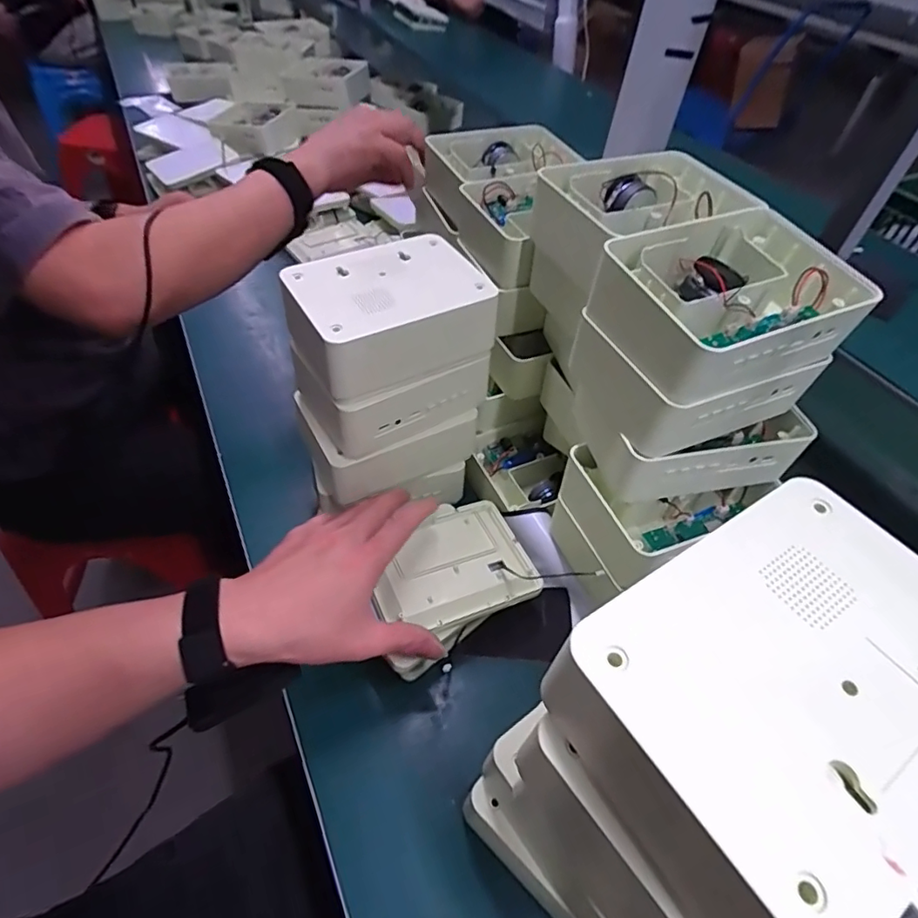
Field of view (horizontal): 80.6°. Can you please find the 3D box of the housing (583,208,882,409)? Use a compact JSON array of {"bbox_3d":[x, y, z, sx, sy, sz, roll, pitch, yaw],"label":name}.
[{"bbox_3d":[0.167,-0.097,0.340,0.149,0.051,0.105,-15,51,-19],"label":"housing"}]

